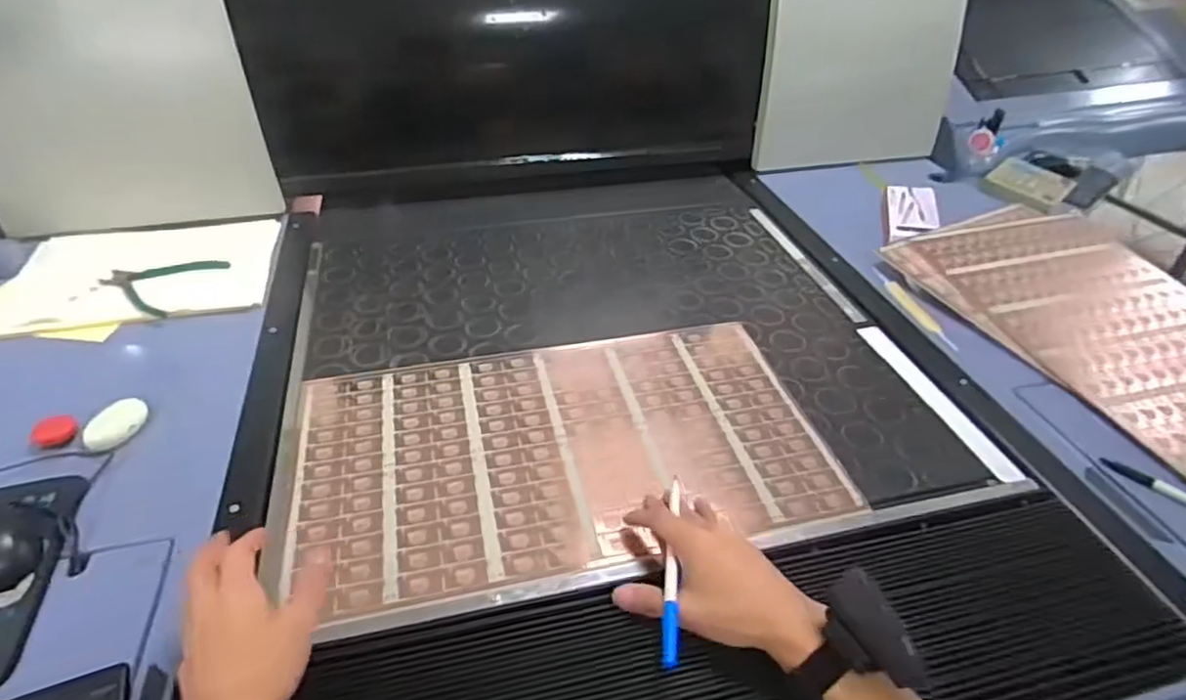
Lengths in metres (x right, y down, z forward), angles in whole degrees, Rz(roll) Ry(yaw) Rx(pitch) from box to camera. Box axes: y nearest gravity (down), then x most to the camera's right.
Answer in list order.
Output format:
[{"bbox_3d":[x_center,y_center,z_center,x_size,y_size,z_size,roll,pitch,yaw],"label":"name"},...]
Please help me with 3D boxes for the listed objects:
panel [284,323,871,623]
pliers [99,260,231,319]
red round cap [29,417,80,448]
[{"bbox_3d":[-0.030,0.090,0.670,0.501,0.008,0.294,-9,40,-12],"label":"panel"},{"bbox_3d":[-0.568,-0.091,0.869,0.127,0.007,0.130,10,39,11],"label":"pliers"},{"bbox_3d":[-0.562,0.084,0.695,0.039,0.015,0.039,1,38,-1],"label":"red round cap"}]

